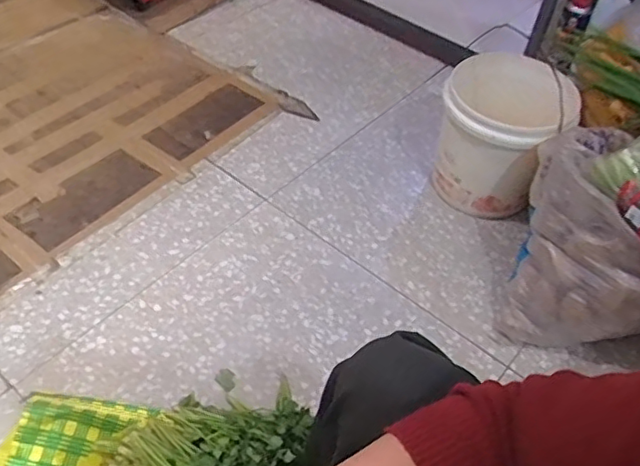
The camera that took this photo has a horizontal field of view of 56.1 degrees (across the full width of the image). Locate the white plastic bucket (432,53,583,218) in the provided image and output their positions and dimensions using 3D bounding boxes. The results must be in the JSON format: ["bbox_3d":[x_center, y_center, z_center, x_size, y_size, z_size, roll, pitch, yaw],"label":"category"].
[{"bbox_3d":[0.374,-0.197,1.273,0.246,0.289,0.256,3,48,-3],"label":"white plastic bucket"}]

